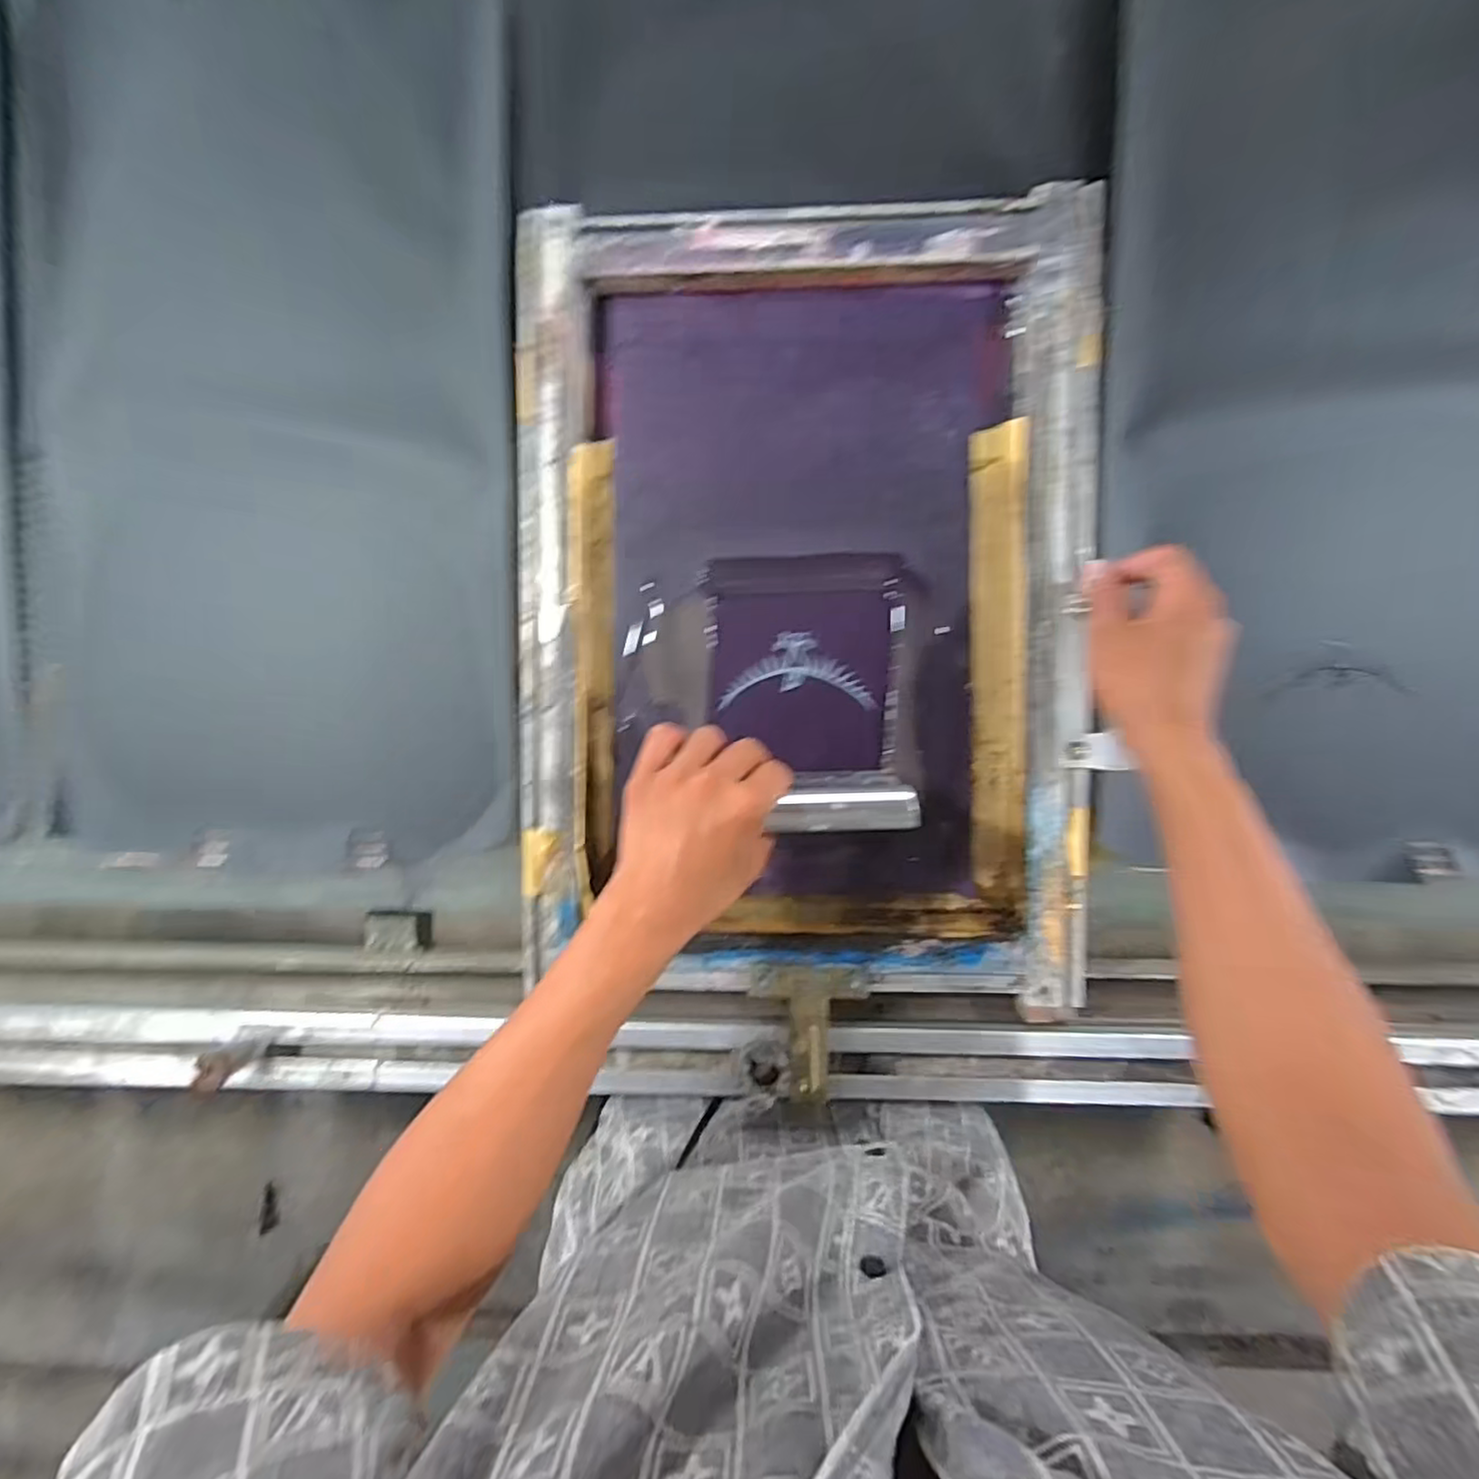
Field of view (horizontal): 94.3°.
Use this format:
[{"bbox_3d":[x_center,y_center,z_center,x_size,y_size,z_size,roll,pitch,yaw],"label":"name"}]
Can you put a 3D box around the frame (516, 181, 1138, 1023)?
[{"bbox_3d":[0.043,-0.095,0.497,0.402,0.039,0.544,-1,92,3],"label":"frame"}]

